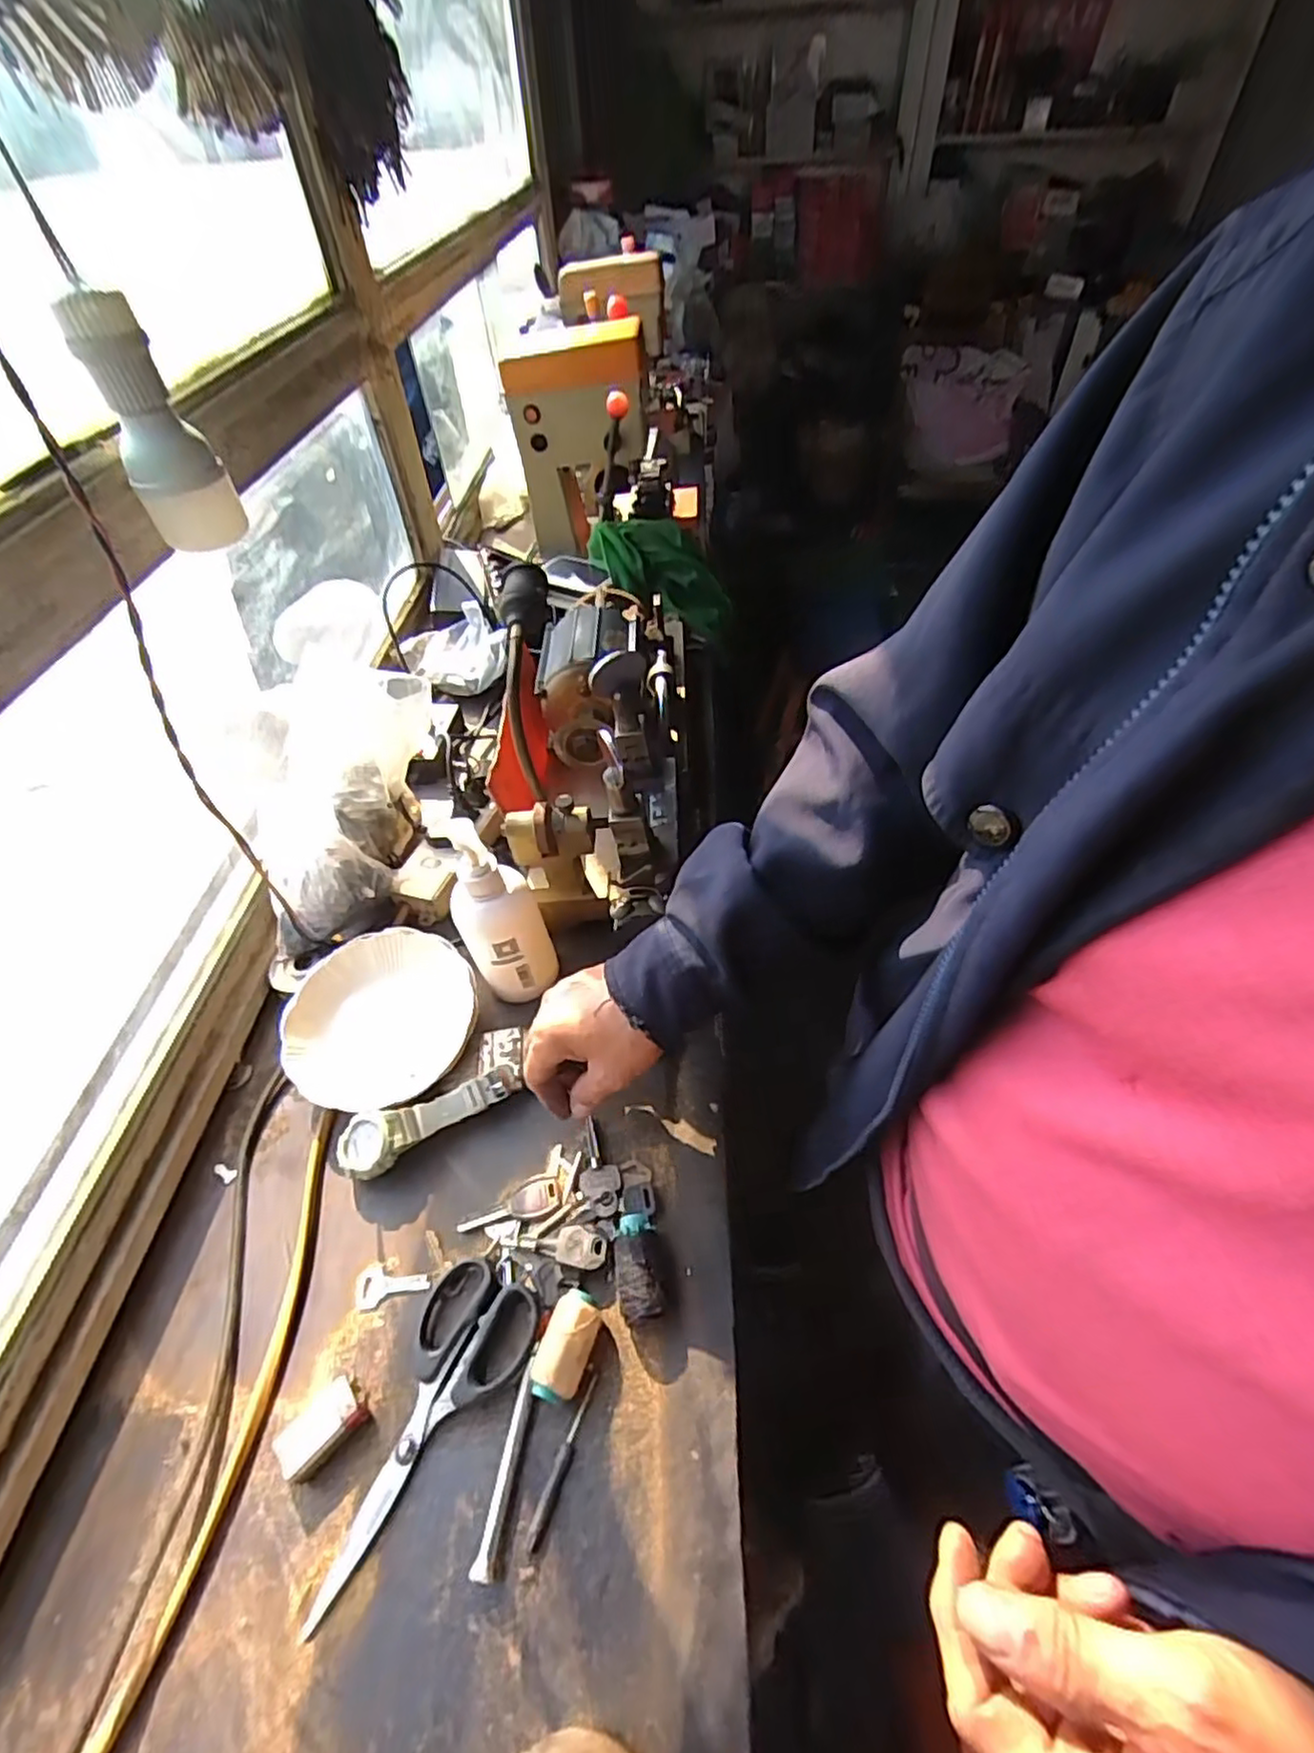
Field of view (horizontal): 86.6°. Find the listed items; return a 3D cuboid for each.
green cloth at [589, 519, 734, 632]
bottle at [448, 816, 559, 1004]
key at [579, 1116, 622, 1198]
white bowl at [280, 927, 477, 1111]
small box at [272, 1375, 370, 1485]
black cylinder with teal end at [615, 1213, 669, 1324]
[{"bbox_3d":[0.005,-0.394,0.917,0.177,0.115,0.096,17,51,17],"label":"green cloth"},{"bbox_3d":[-0.118,0.026,0.531,0.065,0.157,0.055,-32,54,-23],"label":"bottle"},{"bbox_3d":[-0.041,0.193,0.480,0.026,0.004,0.053,-10,41,-6],"label":"key"},{"bbox_3d":[-0.218,0.113,0.556,0.144,0.036,0.135,-1,48,2],"label":"white bowl"},{"bbox_3d":[-0.189,0.313,0.395,0.045,0.018,0.029,-37,56,-26],"label":"small box"},{"bbox_3d":[-0.010,0.239,0.428,0.030,0.023,0.058,-7,48,-3],"label":"black cylinder with teal end"}]

